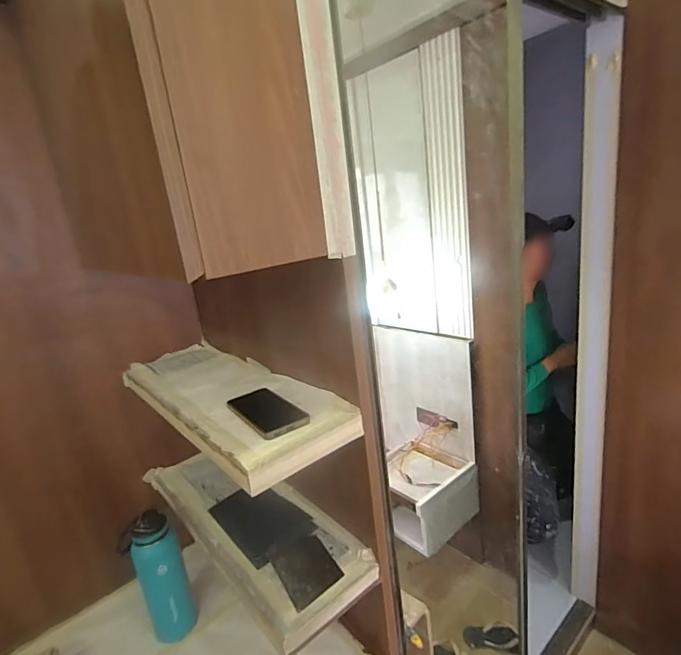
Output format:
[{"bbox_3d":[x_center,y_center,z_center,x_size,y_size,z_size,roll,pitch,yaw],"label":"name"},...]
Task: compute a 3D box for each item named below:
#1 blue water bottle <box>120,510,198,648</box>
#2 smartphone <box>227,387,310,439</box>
[{"bbox_3d":[-0.380,0.524,0.891,0.102,0.279,0.080,-17,18,-32],"label":"blue water bottle"},{"bbox_3d":[-0.122,0.136,0.696,0.078,0.013,0.174,-18,18,-33],"label":"smartphone"}]

